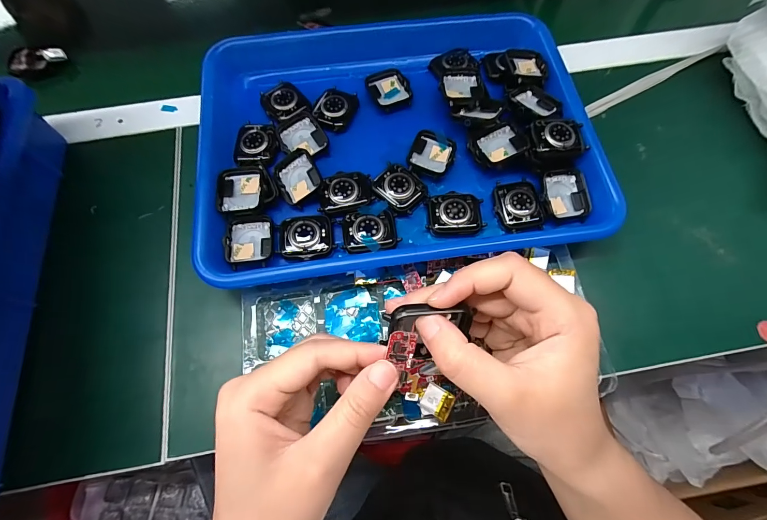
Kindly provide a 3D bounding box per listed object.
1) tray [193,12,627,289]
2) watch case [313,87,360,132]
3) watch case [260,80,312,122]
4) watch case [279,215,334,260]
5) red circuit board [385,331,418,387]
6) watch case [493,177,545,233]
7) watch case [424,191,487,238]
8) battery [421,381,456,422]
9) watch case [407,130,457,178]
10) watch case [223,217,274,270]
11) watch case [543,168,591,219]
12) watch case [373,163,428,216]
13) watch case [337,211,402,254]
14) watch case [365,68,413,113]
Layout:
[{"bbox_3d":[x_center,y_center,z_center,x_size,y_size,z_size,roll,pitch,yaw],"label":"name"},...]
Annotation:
[{"bbox_3d":[0.007,-0.122,0.309,0.322,0.035,0.263,-9,68,-3],"label":"tray"},{"bbox_3d":[-0.044,-0.141,0.320,0.035,0.007,0.045,18,69,8],"label":"watch case"},{"bbox_3d":[-0.093,-0.149,0.322,0.037,0.006,0.045,-32,71,-12],"label":"watch case"},{"bbox_3d":[-0.061,-0.018,0.274,0.041,0.007,0.034,-4,68,-1],"label":"watch case"},{"bbox_3d":[0.008,0.049,0.171,0.014,0.004,0.027,6,96,-20],"label":"red circuit board"},{"bbox_3d":[0.111,-0.047,0.285,0.037,0.008,0.045,-6,68,-2],"label":"watch case"},{"bbox_3d":[0.059,-0.038,0.282,0.045,0.010,0.035,-6,68,-2],"label":"watch case"},{"bbox_3d":[0.038,0.098,0.240,0.021,0.005,0.018,28,71,11],"label":"battery"},{"bbox_3d":[0.042,-0.092,0.303,0.038,0.011,0.043,22,70,9],"label":"watch case"},{"bbox_3d":[-0.105,-0.014,0.273,0.036,0.010,0.040,-6,68,-2],"label":"watch case"},{"bbox_3d":[0.150,-0.056,0.288,0.037,0.015,0.041,-5,68,-1],"label":"watch case"},{"bbox_3d":[0.013,-0.060,0.290,0.040,0.008,0.038,39,74,15],"label":"watch case"},{"bbox_3d":[-0.011,-0.023,0.275,0.044,0.008,0.033,-2,68,0],"label":"watch case"},{"bbox_3d":[0.006,-0.163,0.330,0.038,0.007,0.043,-22,70,-8],"label":"watch case"}]

